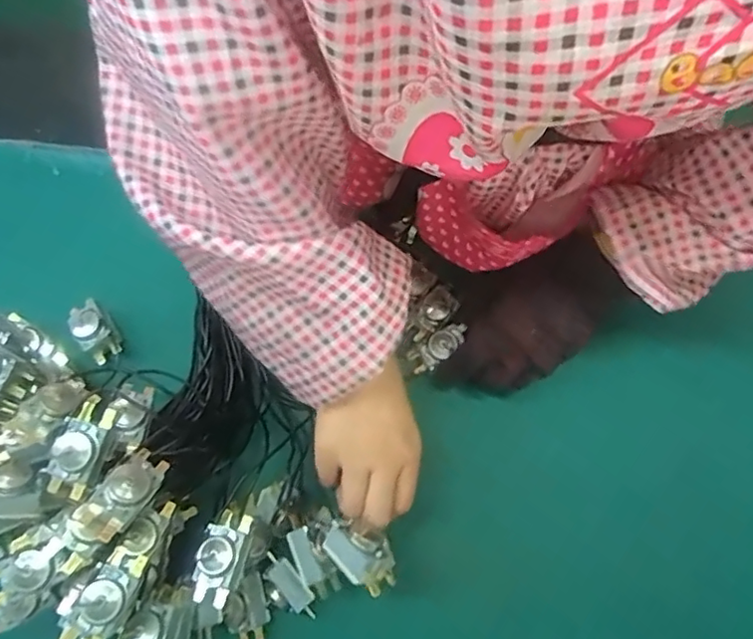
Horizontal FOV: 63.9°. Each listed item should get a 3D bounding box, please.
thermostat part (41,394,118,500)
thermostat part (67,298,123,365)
[{"bbox_3d":[-0.192,0.082,0.391,0.033,0.024,0.059,27,77,6],"label":"thermostat part"},{"bbox_3d":[-0.235,0.008,0.498,0.028,0.020,0.053,-35,79,-8],"label":"thermostat part"}]

